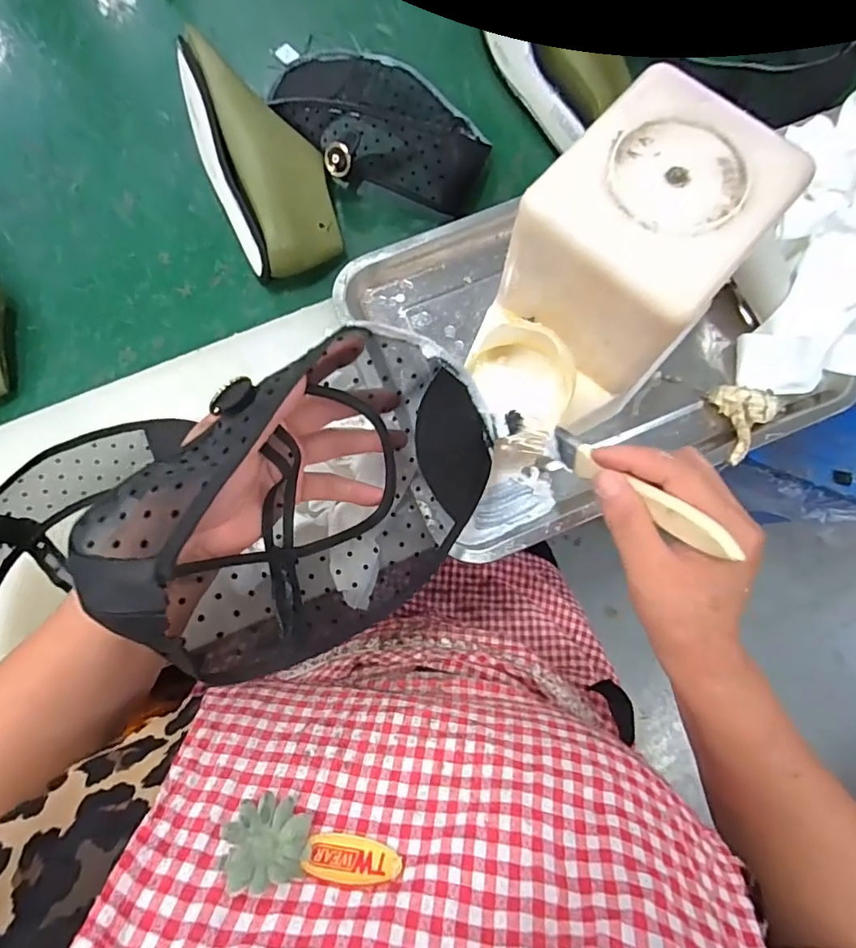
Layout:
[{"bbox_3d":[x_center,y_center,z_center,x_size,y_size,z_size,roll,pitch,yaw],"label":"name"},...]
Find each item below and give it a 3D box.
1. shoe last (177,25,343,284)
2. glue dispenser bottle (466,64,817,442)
[{"bbox_3d":[-0.171,-0.318,0.526,0.105,0.080,0.252,-27,79,-7],"label":"shoe last"},{"bbox_3d":[0.134,-0.143,0.379,0.131,0.148,0.182,42,80,8],"label":"glue dispenser bottle"}]

